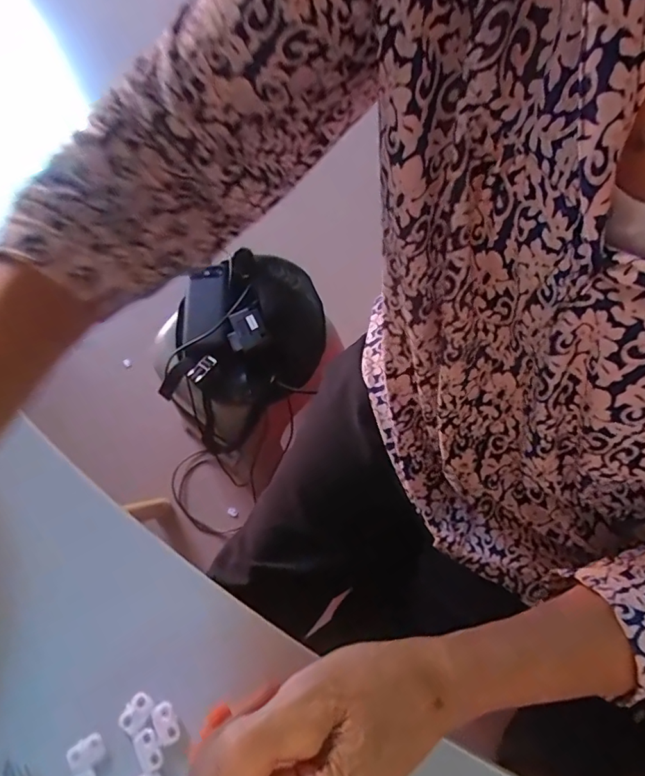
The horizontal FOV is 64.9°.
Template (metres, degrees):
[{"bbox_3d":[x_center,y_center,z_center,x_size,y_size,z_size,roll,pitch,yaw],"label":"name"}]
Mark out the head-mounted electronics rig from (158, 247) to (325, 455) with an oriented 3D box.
[{"bbox_3d":[-0.118,-0.066,0.812,0.194,0.126,0.310,19,65,13],"label":"head-mounted electronics rig"}]

